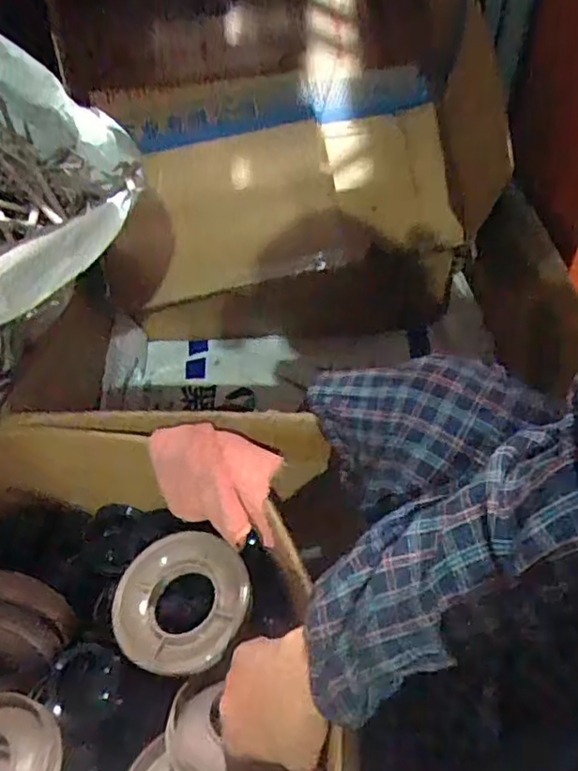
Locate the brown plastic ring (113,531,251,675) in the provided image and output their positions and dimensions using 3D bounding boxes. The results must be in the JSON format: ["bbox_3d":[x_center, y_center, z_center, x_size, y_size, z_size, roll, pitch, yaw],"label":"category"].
[{"bbox_3d":[-0.095,0.194,0.555,0.109,0.036,0.123,30,58,26],"label":"brown plastic ring"}]

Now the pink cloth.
[{"bbox_3d":[-0.060,0.088,0.554,0.136,0.097,0.077,28,57,25],"label":"pink cloth"}]

